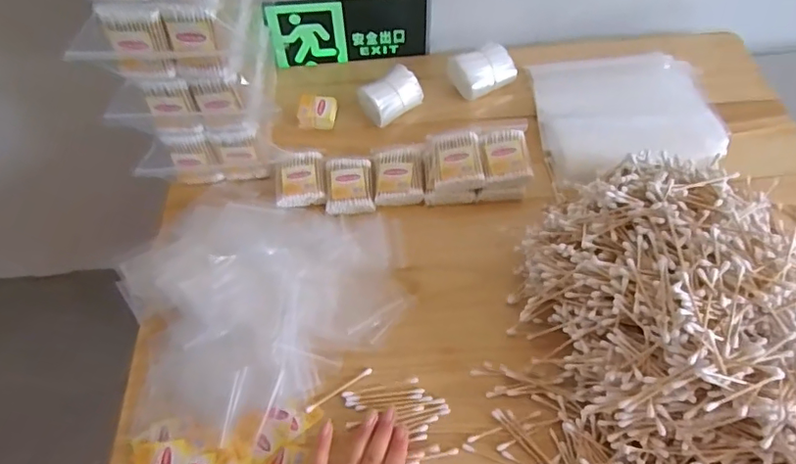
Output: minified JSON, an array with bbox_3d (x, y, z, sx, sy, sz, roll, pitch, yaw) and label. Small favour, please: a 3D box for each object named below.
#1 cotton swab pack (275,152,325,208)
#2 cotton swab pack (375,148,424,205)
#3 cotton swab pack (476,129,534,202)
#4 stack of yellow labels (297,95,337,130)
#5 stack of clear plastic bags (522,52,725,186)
[{"bbox_3d":[-0.114,-0.065,0.652,0.054,0.012,0.076,-6,54,-1],"label":"cotton swab pack"},{"bbox_3d":[0.003,-0.065,0.650,0.056,0.015,0.078,-1,54,2],"label":"cotton swab pack"},{"bbox_3d":[0.124,-0.079,0.640,0.056,0.031,0.077,4,55,6],"label":"cotton swab pack"},{"bbox_3d":[-0.104,-0.156,0.719,0.045,0.025,0.040,7,55,8],"label":"stack of yellow labels"},{"bbox_3d":[0.280,-0.152,0.686,0.218,0.017,0.206,-8,55,-3],"label":"stack of clear plastic bags"}]

